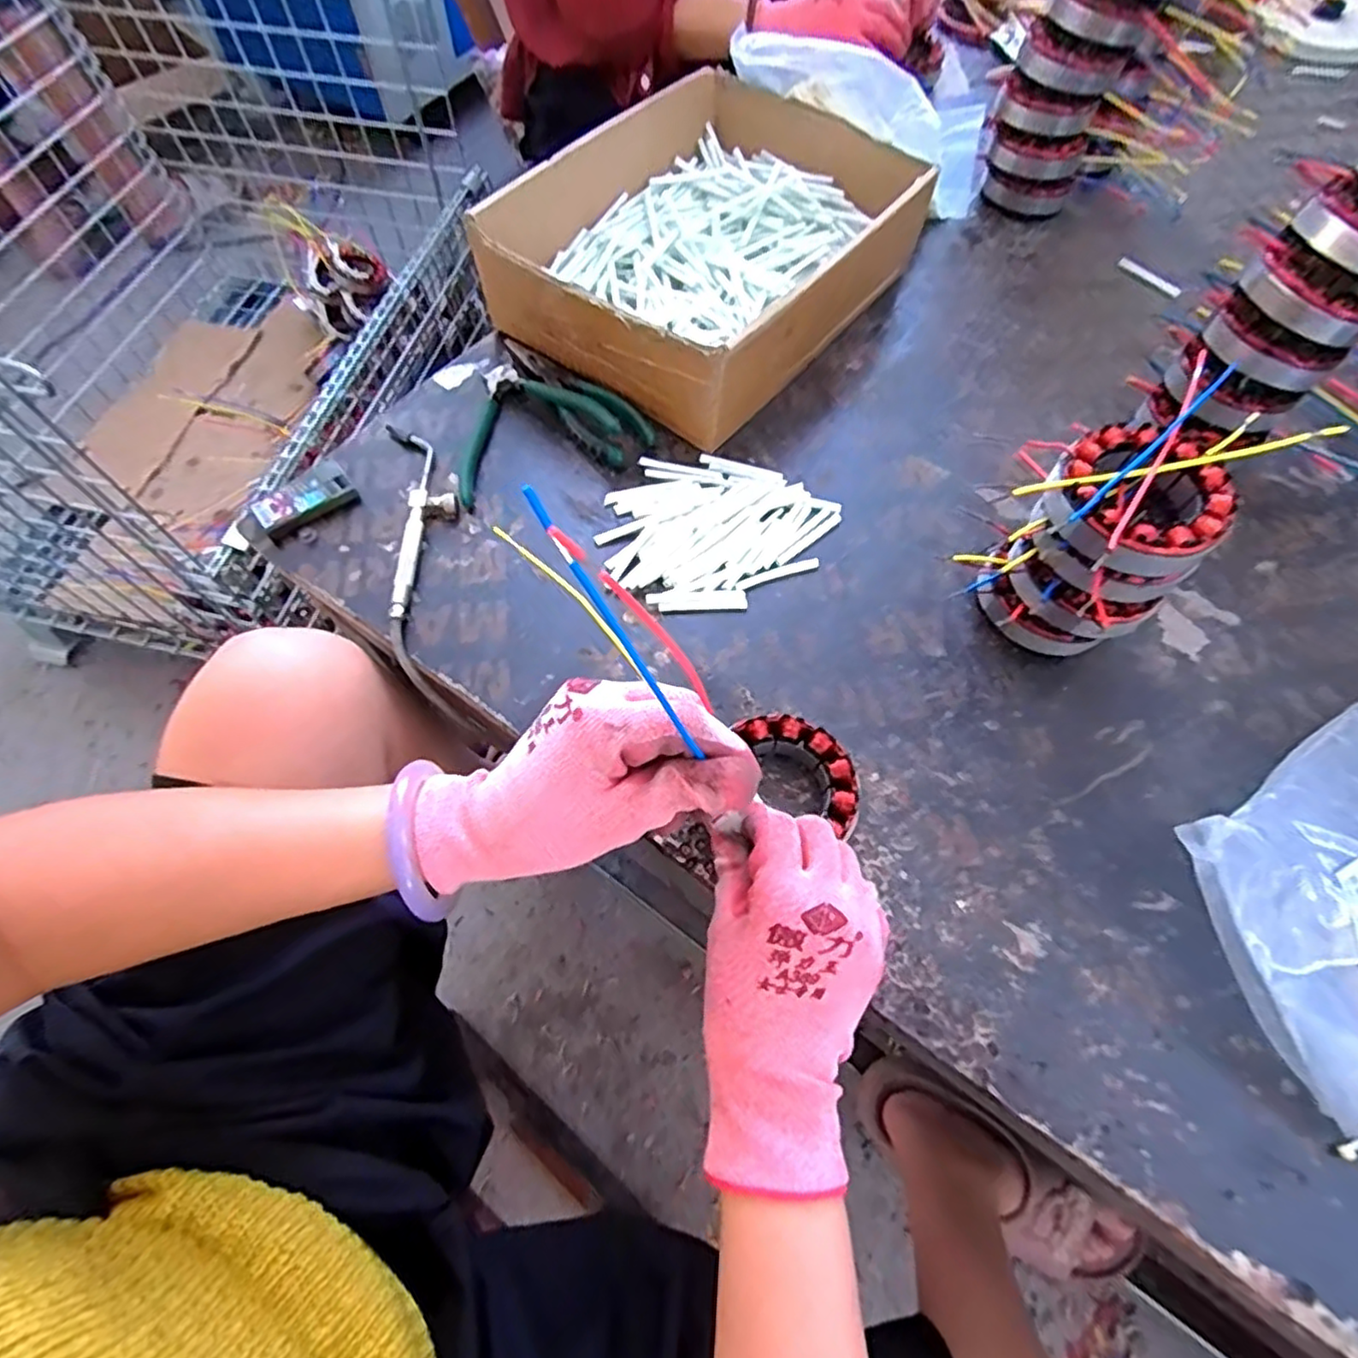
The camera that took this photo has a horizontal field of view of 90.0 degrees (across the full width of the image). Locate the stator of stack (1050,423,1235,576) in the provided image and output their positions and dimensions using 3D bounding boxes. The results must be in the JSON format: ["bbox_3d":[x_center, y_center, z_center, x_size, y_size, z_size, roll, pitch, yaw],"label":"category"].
[{"bbox_3d":[0.244,-0.095,0.364,0.085,0.034,0.081,1,62,-1],"label":"stator of stack"}]

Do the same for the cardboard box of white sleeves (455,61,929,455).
[{"bbox_3d":[0.035,-0.366,0.577,0.245,0.094,0.344,37,67,16],"label":"cardboard box of white sleeves"}]

